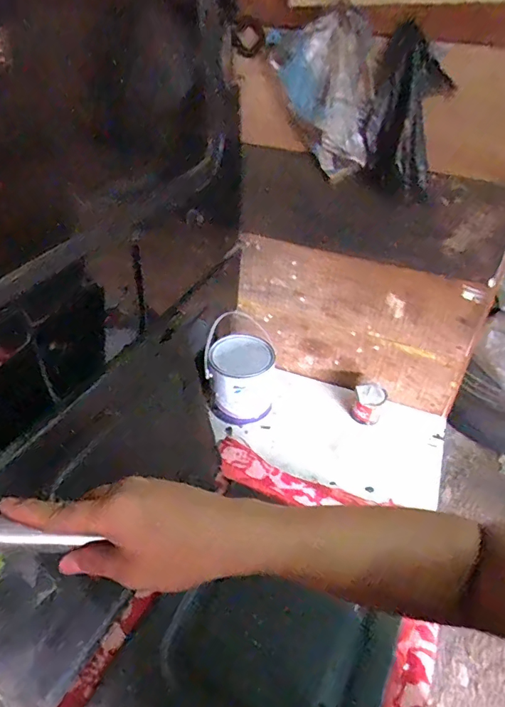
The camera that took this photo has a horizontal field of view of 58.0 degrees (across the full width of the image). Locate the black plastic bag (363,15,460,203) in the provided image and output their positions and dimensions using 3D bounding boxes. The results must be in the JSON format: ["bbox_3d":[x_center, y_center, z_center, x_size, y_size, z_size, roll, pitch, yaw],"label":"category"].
[{"bbox_3d":[0.255,-0.385,0.750,0.124,0.231,0.063,23,44,26],"label":"black plastic bag"}]

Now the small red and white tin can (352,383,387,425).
[{"bbox_3d":[0.266,0.117,1.048,0.061,0.092,0.056,0,38,0],"label":"small red and white tin can"}]

